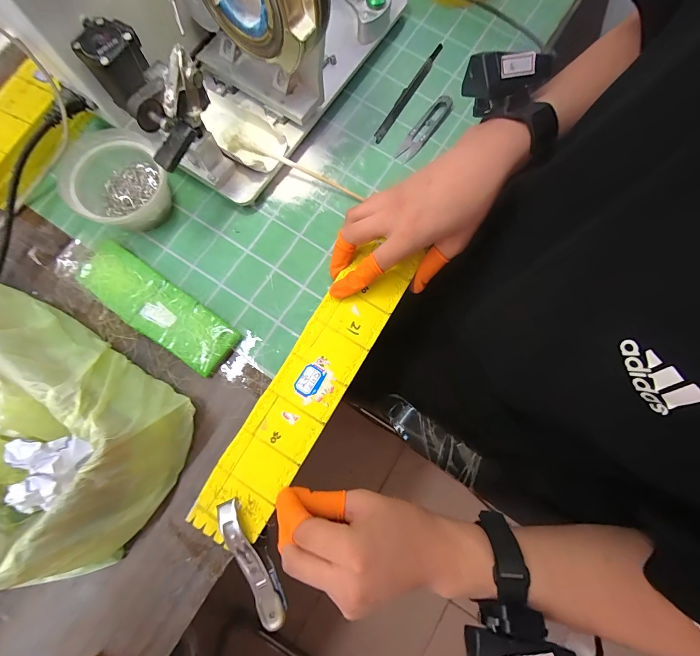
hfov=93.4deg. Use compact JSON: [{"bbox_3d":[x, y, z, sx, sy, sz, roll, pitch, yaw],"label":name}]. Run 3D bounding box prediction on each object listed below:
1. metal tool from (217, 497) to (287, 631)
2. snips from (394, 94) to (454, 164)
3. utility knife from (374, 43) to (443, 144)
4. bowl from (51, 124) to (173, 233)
[{"bbox_3d":[-0.087,0.206,0.294,0.022,0.026,0.111,-25,93,-6],"label":"metal tool"},{"bbox_3d":[0.090,-0.239,0.396,0.023,0.010,0.098,36,79,7],"label":"snips"},{"bbox_3d":[0.073,-0.290,0.404,0.011,0.013,0.155,31,79,6],"label":"utility knife"},{"bbox_3d":[-0.246,-0.149,0.352,0.096,0.053,0.105,0,78,-1],"label":"bowl"}]

